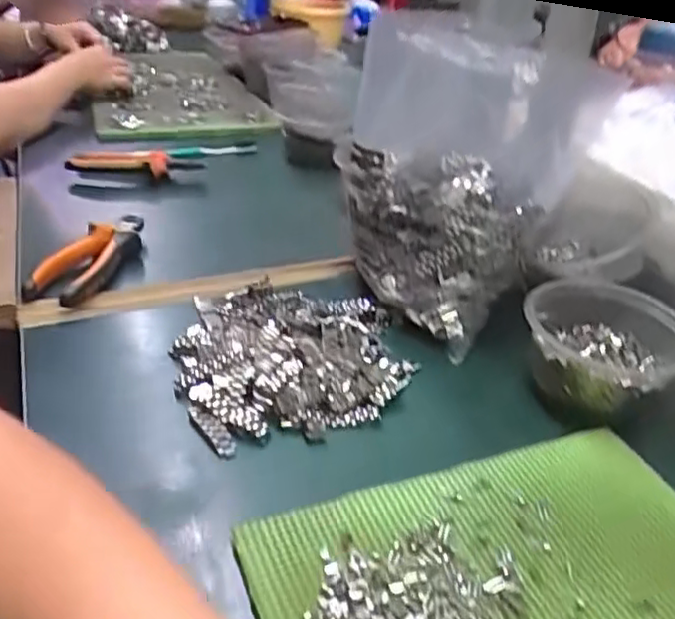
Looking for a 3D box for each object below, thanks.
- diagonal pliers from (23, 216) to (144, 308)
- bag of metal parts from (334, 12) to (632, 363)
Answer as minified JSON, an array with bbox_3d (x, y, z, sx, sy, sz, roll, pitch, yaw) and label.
[{"bbox_3d":[-0.217,-0.052,0.584,0.059,0.036,0.147,8,32,6],"label":"diagonal pliers"},{"bbox_3d":[0.117,-0.132,0.546,0.160,0.203,0.228,28,39,33],"label":"bag of metal parts"}]

